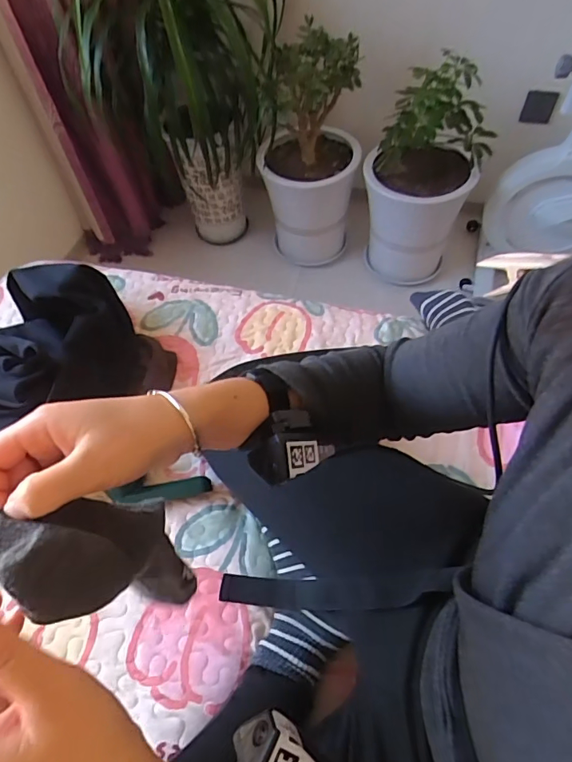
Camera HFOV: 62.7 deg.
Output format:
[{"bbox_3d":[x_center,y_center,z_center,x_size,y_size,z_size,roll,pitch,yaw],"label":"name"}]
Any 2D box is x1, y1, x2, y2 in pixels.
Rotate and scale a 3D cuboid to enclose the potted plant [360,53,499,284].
[{"bbox_3d":[0.392,-0.589,1.366,0.306,0.557,0.286,13,58,12],"label":"potted plant"}]

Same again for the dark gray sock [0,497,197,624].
[{"bbox_3d":[-0.110,0.122,0.332,0.044,0.221,0.067,26,74,19],"label":"dark gray sock"}]

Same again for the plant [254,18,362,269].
[{"bbox_3d":[0.071,-0.666,1.420,0.289,0.597,0.269,0,57,4],"label":"plant"}]

